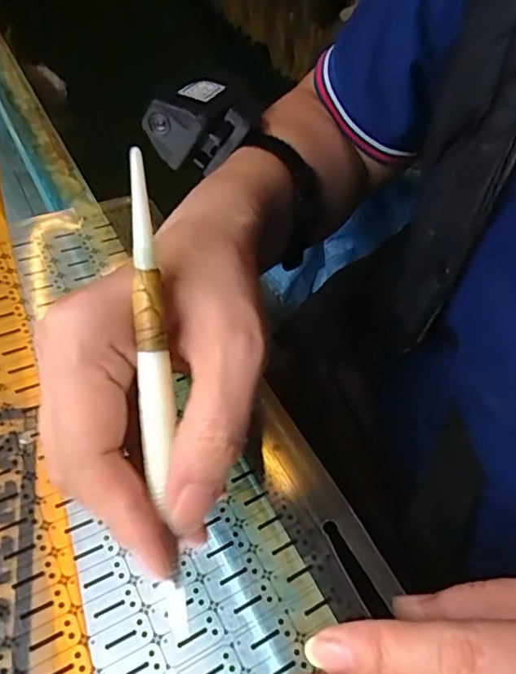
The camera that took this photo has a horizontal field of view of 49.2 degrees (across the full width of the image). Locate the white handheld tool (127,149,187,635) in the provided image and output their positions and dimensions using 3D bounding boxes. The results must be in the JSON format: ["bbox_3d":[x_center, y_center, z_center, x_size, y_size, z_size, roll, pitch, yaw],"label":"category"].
[{"bbox_3d":[-0.032,0.019,0.176,0.011,0.011,0.151,-5,94,-6],"label":"white handheld tool"}]

